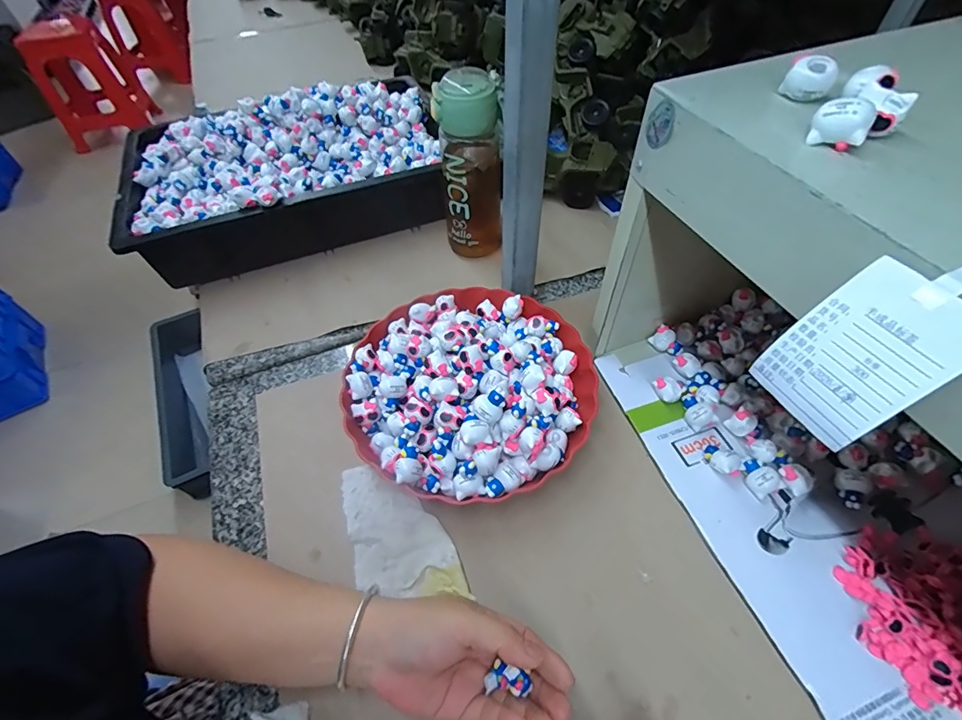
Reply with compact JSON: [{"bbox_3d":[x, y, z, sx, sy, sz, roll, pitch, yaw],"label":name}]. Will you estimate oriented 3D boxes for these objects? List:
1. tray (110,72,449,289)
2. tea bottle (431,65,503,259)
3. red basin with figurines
[{"bbox_3d":[-0.269,-0.276,0.638,0.432,0.118,0.300,-18,55,-11],"label":"tray"},{"bbox_3d":[-0.010,-0.230,0.541,0.069,0.219,0.074,2,54,4],"label":"tea bottle"},{"bbox_3d":[-0.008,0.015,0.436,0.232,0.072,0.244,-1,53,2],"label":"red basin with figurines"}]

